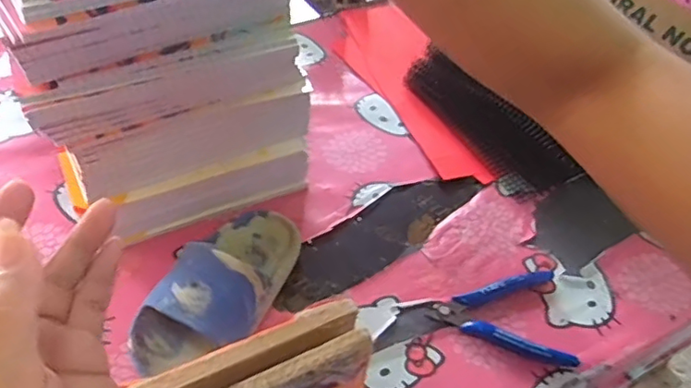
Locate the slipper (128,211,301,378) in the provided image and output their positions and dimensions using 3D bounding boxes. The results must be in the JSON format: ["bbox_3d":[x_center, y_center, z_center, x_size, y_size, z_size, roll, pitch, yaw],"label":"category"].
[{"bbox_3d":[-0.094,0.067,0.460,0.077,0.061,0.169,21,49,13],"label":"slipper"}]

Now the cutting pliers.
[{"bbox_3d":[0.142,0.109,0.479,0.122,0.011,0.087,-14,51,-19],"label":"cutting pliers"}]

